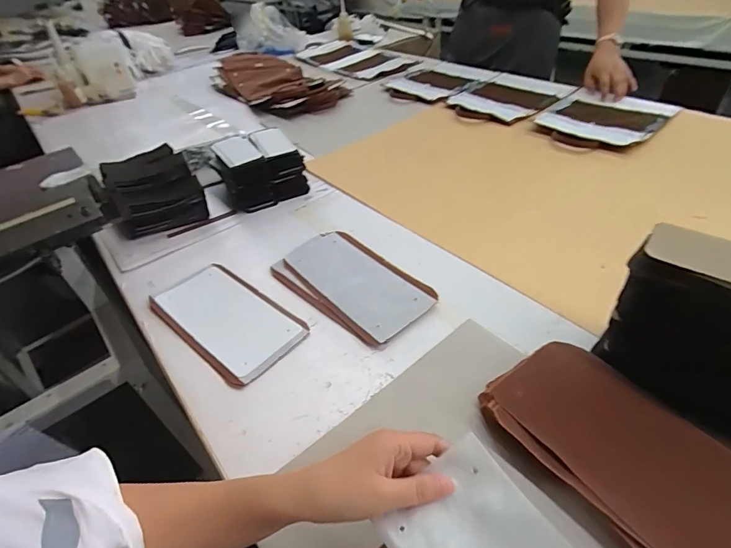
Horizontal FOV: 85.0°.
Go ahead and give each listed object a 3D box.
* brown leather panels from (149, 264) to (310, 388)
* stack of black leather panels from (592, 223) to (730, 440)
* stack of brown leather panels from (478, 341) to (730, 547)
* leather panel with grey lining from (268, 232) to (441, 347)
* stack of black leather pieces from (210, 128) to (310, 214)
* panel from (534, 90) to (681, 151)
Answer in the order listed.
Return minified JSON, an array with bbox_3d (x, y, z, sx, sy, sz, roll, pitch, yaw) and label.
[{"bbox_3d":[-0.211,0.061,0.601,0.249,0.016,0.128,28,53,32],"label":"brown leather panels"},{"bbox_3d":[0.366,0.059,0.411,0.187,0.153,0.095,30,54,33],"label":"stack of black leather panels"},{"bbox_3d":[0.266,0.180,0.387,0.158,0.031,0.277,-28,46,-21],"label":"stack of brown leather panels"},{"bbox_3d":[-0.020,0.008,0.637,0.147,0.010,0.248,-35,49,-27],"label":"leather panel with grey lining"},{"bbox_3d":[-0.233,-0.233,0.864,0.162,0.097,0.169,-23,45,-17],"label":"stack of black leather pieces"},{"bbox_3d":[0.576,-0.384,0.987,0.292,0.016,0.250,-35,49,-27],"label":"panel"}]

